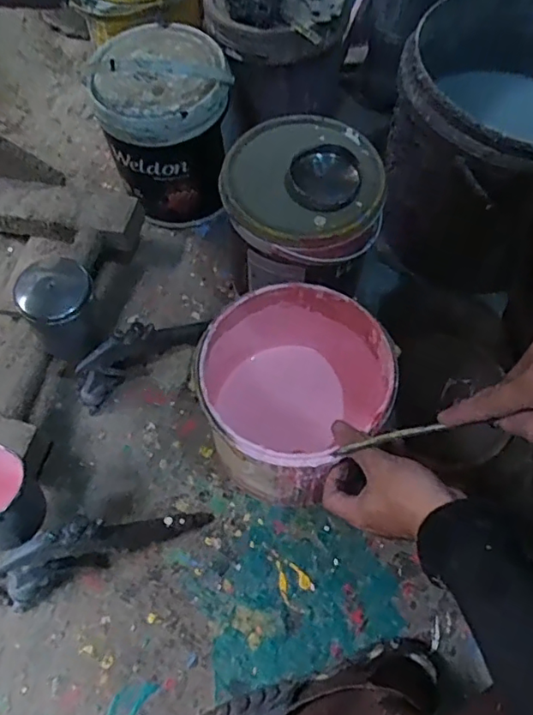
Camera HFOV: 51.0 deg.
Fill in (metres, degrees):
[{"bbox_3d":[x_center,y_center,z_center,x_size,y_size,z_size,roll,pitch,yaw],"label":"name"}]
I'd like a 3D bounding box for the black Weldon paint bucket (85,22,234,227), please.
[{"bbox_3d":[-0.130,-0.307,0.767,0.163,0.209,0.157,-1,64,2],"label":"black Weldon paint bucket"}]

